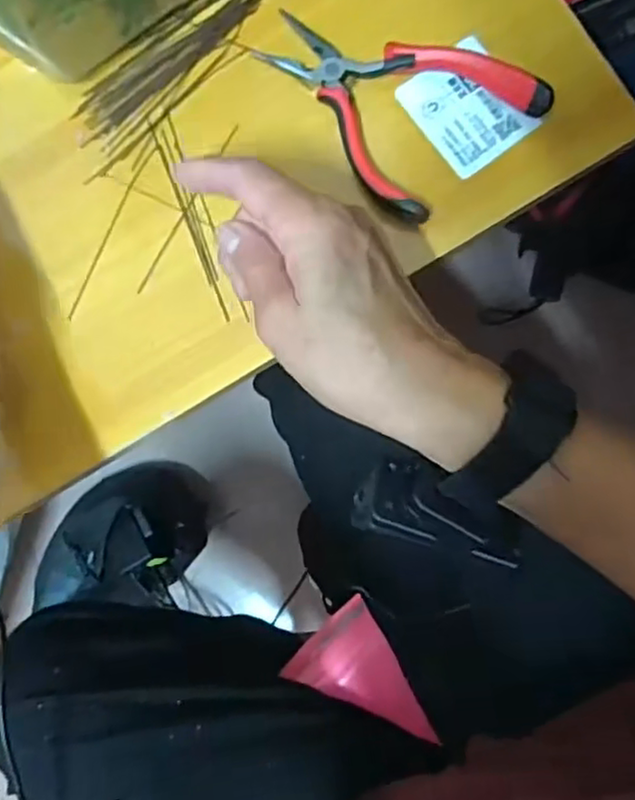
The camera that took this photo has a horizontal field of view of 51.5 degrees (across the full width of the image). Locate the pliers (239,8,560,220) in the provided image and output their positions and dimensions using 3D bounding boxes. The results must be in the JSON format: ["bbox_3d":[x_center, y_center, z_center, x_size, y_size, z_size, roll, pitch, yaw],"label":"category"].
[{"bbox_3d":[0.035,-0.160,0.327,0.087,0.028,0.131,-41,84,1],"label":"pliers"}]

